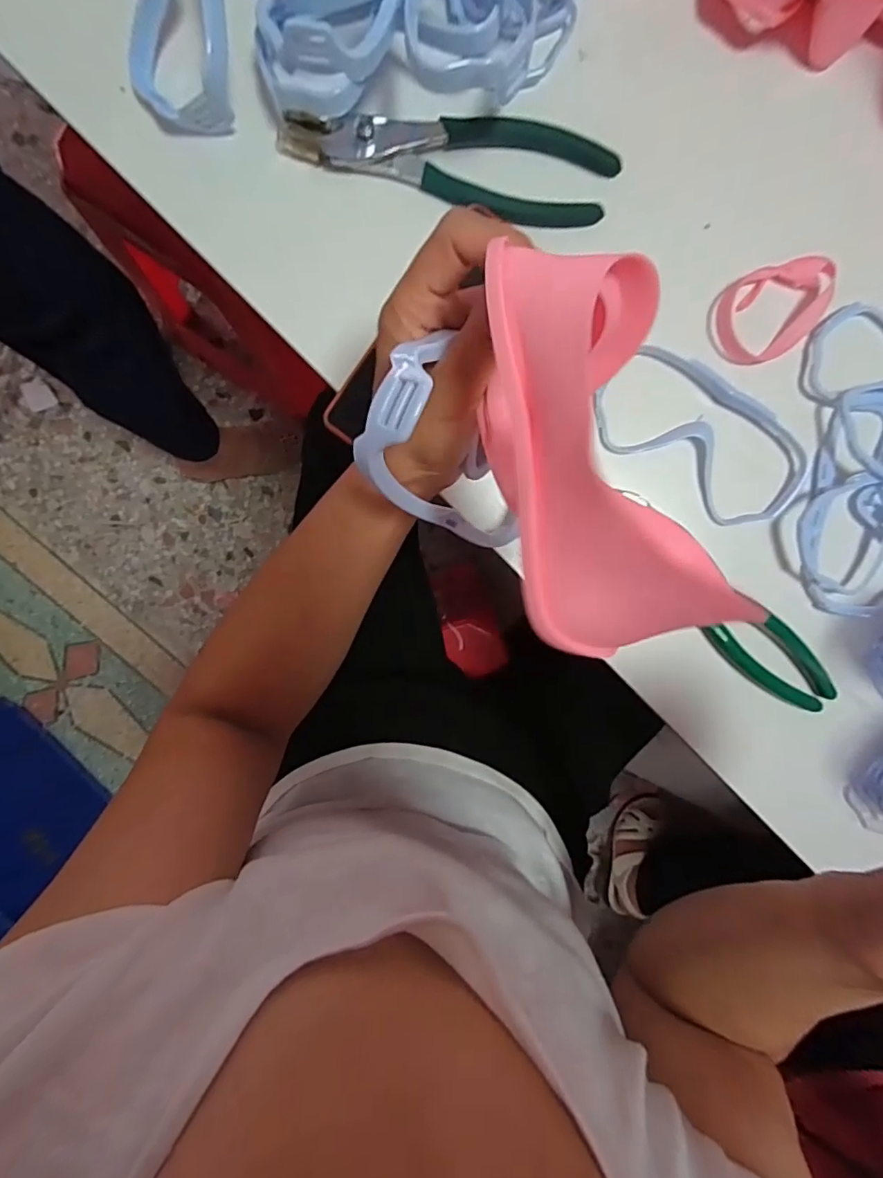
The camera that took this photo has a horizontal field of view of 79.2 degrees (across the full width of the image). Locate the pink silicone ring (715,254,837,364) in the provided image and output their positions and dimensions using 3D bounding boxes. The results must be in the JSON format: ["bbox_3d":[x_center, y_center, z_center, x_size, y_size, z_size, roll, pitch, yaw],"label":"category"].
[{"bbox_3d":[0.211,-0.176,0.336,0.076,0.013,0.050,-25,94,0],"label":"pink silicone ring"}]

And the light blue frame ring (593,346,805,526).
[{"bbox_3d":[0.169,-0.100,0.347,0.143,0.006,0.075,33,92,-3],"label":"light blue frame ring"}]

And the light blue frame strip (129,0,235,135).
[{"bbox_3d":[-0.151,-0.347,0.293,0.079,0.020,0.157,3,110,31],"label":"light blue frame strip"}]

